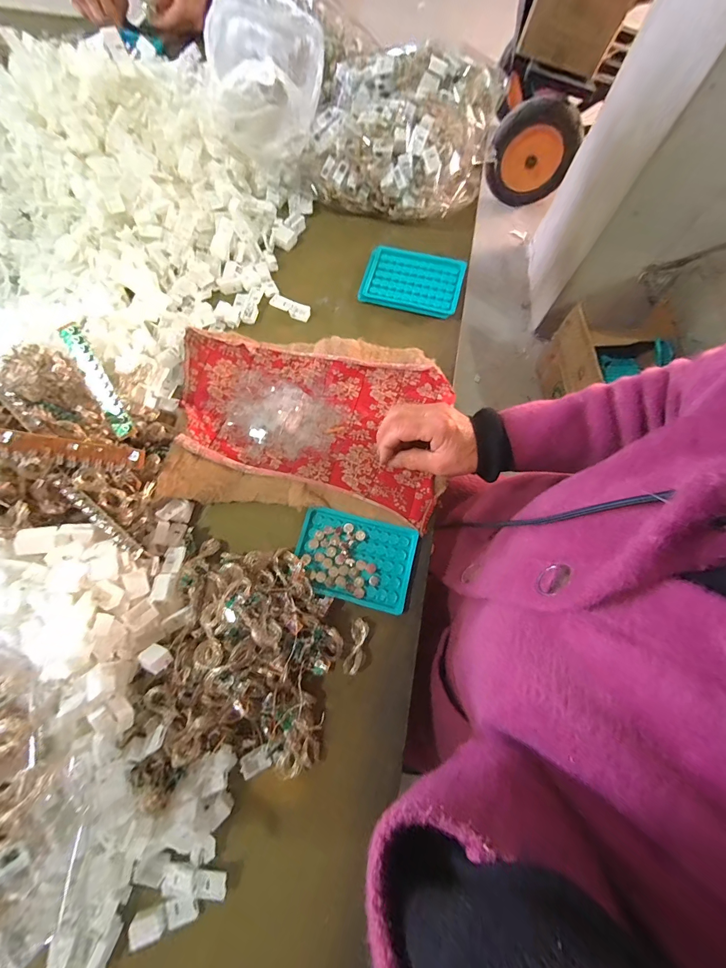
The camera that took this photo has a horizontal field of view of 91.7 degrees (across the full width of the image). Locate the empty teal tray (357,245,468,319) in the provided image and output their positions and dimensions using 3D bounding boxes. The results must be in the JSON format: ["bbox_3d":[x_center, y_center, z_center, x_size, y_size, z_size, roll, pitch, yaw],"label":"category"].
[{"bbox_3d":[0.070,-0.288,0.505,0.137,0.023,0.094,14,73,3],"label":"empty teal tray"}]

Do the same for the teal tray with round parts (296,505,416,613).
[{"bbox_3d":[-0.010,0.083,0.399,0.131,0.010,0.094,14,73,4],"label":"teal tray with round parts"}]

